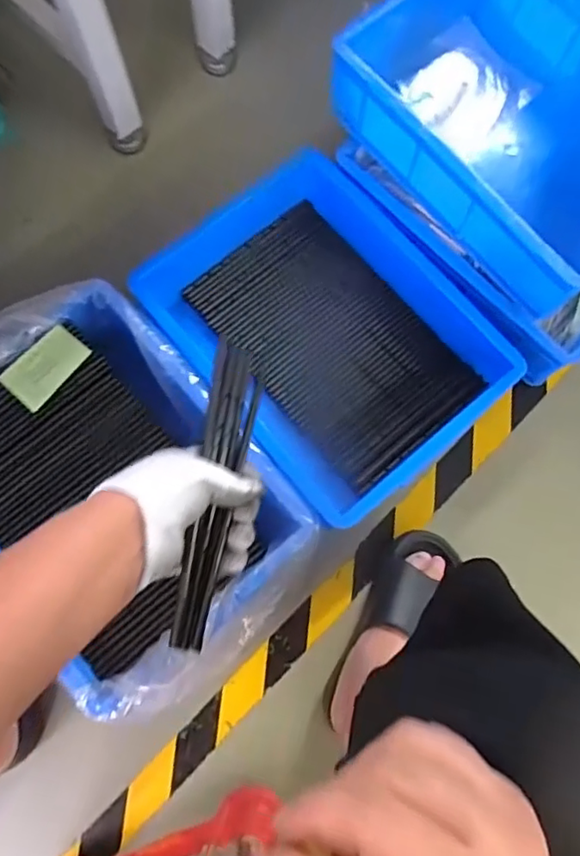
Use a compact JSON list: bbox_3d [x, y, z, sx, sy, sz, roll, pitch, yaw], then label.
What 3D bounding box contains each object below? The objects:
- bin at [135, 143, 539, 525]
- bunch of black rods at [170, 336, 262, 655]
[{"bbox_3d":[0.046,-0.119,0.756,0.327,0.108,0.414,-40,80,-9],"label":"bin"},{"bbox_3d":[-0.053,0.044,0.416,0.033,0.030,0.220,10,77,2],"label":"bunch of black rods"}]

